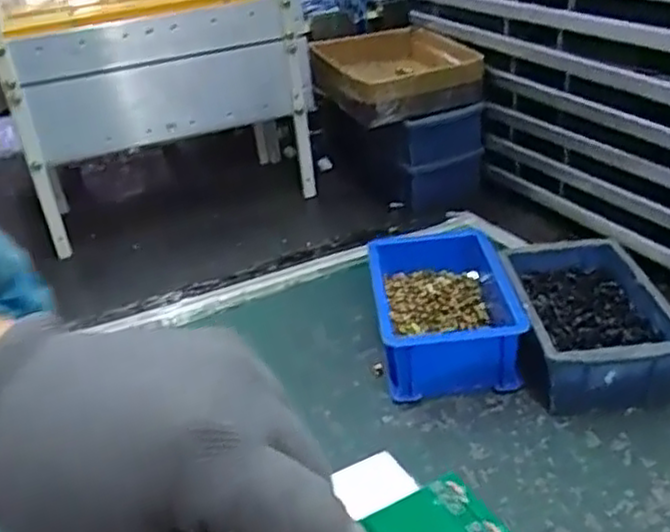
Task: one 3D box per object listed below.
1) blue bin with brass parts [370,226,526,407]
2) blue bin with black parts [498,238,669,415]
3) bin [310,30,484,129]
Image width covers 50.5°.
[{"bbox_3d":[0.082,0.032,0.543,0.097,0.057,0.147,-5,30,2],"label":"blue bin with brass parts"},{"bbox_3d":[0.179,0.040,0.510,0.099,0.054,0.146,-3,30,5],"label":"blue bin with black parts"},{"bbox_3d":[0.064,-0.212,0.782,0.170,0.049,0.189,-10,31,-5],"label":"bin"}]

